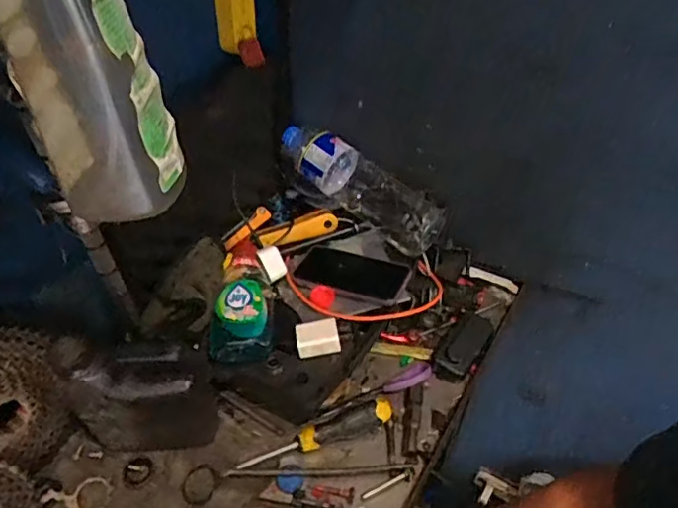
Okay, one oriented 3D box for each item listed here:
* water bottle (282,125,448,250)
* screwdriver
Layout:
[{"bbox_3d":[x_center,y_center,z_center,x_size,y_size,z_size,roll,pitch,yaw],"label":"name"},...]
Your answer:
[{"bbox_3d":[0.027,-0.102,0.810,0.268,0.093,0.074,31,50,28],"label":"water bottle"},{"bbox_3d":[-0.021,0.210,0.643,0.182,0.029,0.032,-15,45,-18],"label":"screwdriver"}]

